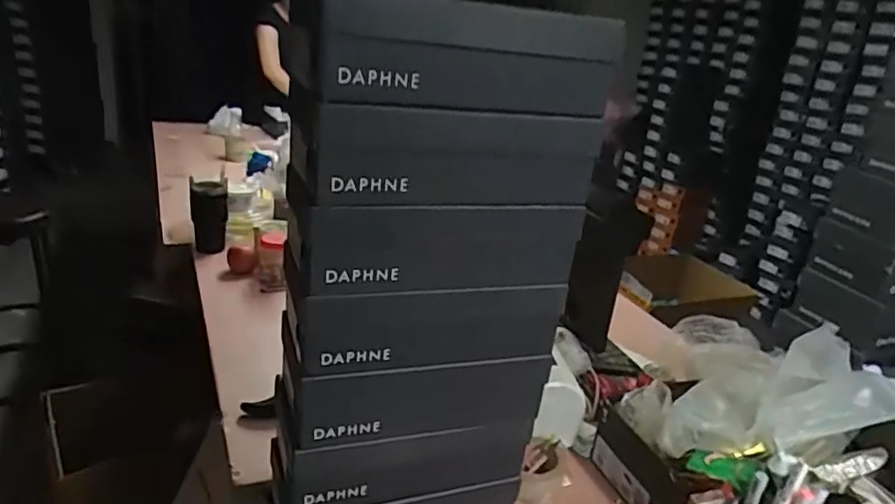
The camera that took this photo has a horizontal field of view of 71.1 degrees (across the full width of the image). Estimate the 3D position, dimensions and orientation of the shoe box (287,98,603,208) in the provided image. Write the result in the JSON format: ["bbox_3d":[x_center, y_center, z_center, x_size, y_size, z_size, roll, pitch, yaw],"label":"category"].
[{"bbox_3d":[0.001,-0.106,0.657,0.311,0.098,0.131,-6,25,-28],"label":"shoe box"}]

